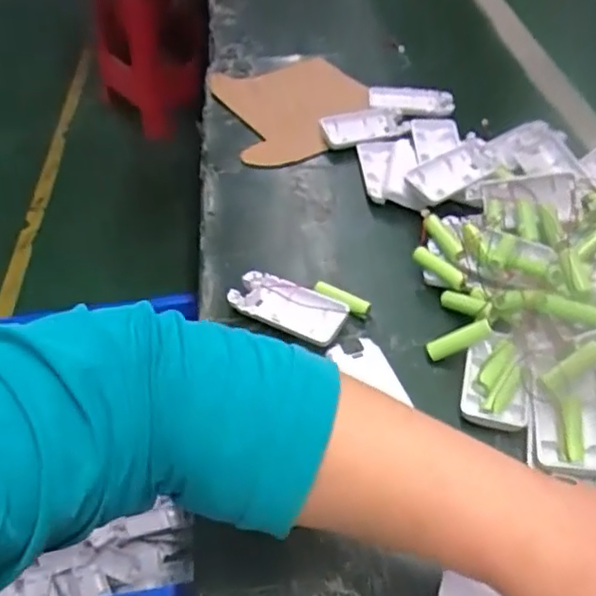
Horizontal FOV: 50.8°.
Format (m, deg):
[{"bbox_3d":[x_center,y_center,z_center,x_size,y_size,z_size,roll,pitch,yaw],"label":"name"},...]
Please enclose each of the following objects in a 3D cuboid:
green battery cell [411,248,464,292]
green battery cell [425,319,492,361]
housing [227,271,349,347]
[{"bbox_3d":[0.114,-0.026,0.510,0.046,0.014,0.013,39,59,11],"label":"green battery cell"},{"bbox_3d":[0.118,0.031,0.463,0.049,0.010,0.013,-27,44,20],"label":"green battery cell"},{"bbox_3d":[-0.007,0.008,0.500,0.090,0.017,0.041,19,51,20],"label":"housing"}]

